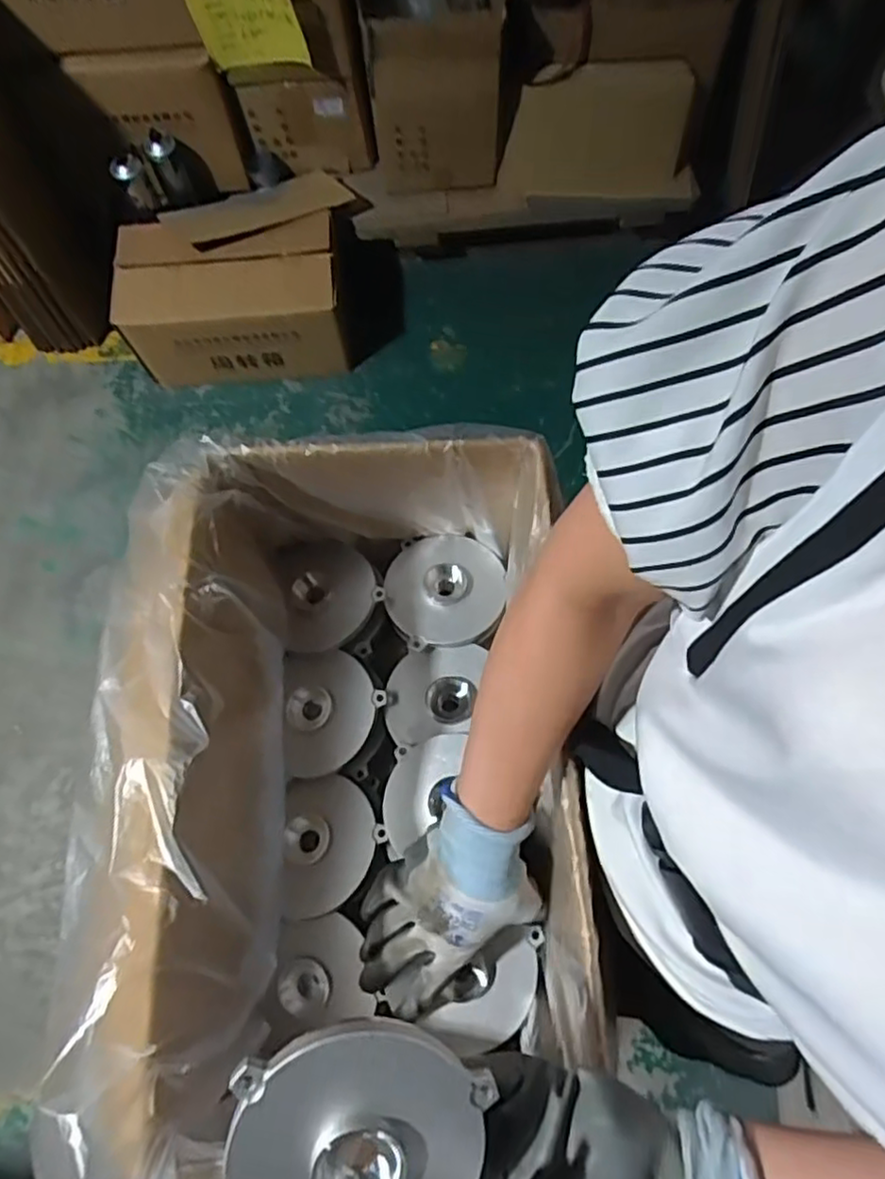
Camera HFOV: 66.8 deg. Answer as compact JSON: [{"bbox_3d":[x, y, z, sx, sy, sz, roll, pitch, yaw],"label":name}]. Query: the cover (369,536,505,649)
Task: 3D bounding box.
[{"bbox_3d":[0.001,-0.002,0.615,0.113,0.021,0.114,-33,74,-10],"label":"cover"}]

